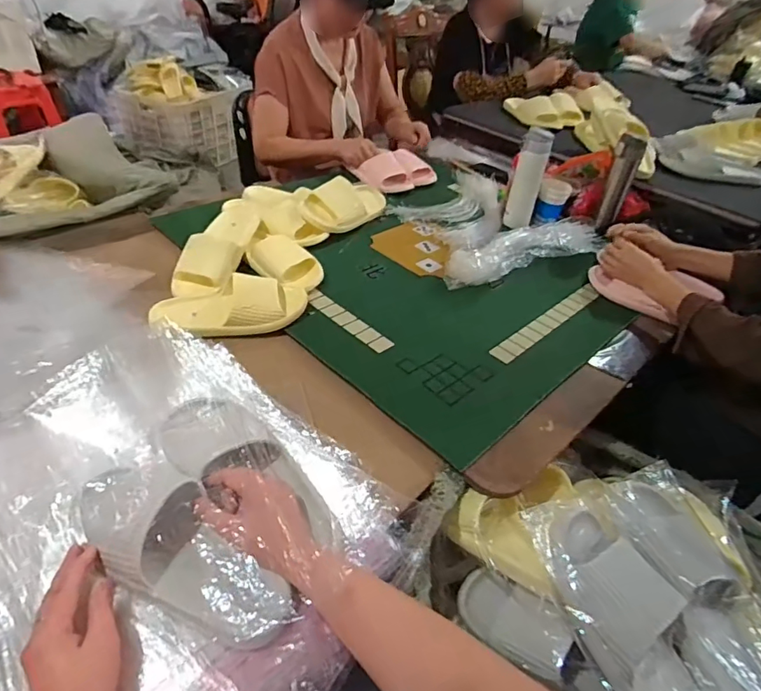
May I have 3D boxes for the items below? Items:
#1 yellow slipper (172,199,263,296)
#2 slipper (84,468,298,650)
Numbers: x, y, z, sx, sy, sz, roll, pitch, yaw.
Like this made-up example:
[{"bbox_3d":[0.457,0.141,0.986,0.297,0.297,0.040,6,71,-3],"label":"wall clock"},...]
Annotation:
[{"bbox_3d":[-0.309,-0.200,0.971,0.105,0.068,0.271,9,40,3],"label":"yellow slipper"},{"bbox_3d":[-0.190,0.204,0.488,0.255,0.089,0.092,23,43,24],"label":"slipper"}]

